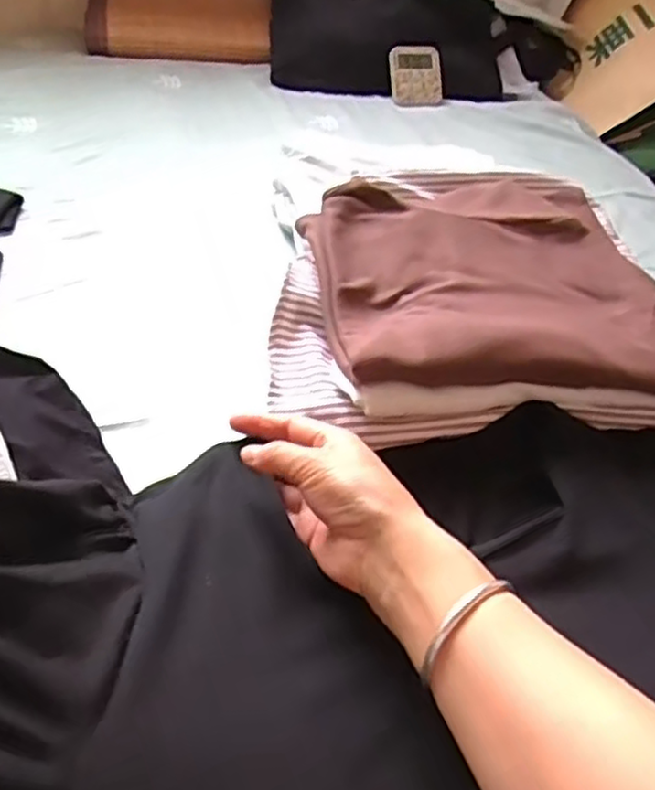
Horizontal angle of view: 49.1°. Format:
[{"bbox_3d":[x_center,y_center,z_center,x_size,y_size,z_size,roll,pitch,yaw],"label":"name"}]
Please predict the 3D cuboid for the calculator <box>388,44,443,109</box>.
[{"bbox_3d":[0.128,-0.460,1.034,0.074,0.087,0.012,-12,9,-6],"label":"calculator"}]

